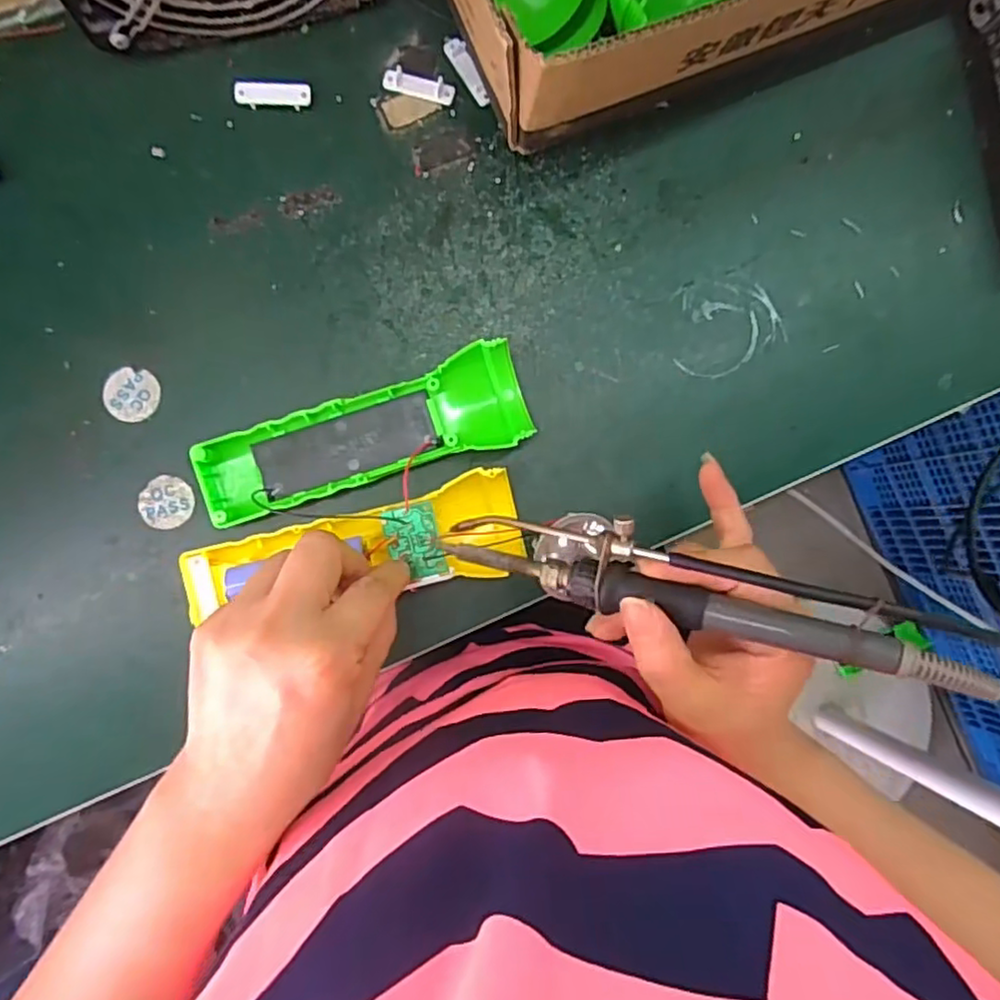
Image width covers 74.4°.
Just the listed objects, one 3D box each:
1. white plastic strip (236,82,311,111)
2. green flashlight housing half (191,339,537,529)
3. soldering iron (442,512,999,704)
[{"bbox_3d":[-0.115,-0.206,0.336,0.037,0.007,0.012,-2,89,-5],"label":"white plastic strip"},{"bbox_3d":[-0.067,-0.032,0.327,0.160,0.027,0.049,-15,90,-5],"label":"green flashlight housing half"},{"bbox_3d":[0.074,0.032,0.246,0.202,0.018,0.033,12,88,23],"label":"soldering iron"}]

